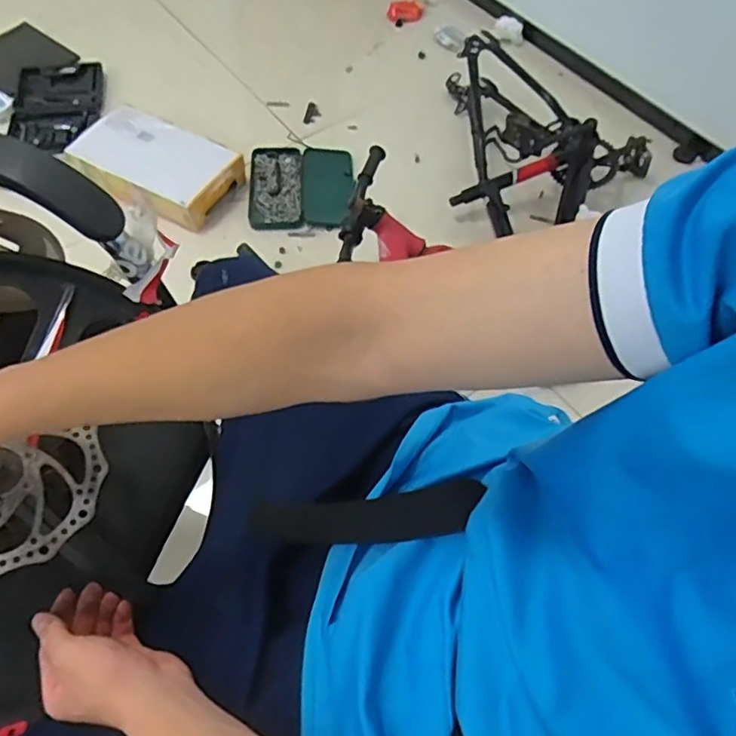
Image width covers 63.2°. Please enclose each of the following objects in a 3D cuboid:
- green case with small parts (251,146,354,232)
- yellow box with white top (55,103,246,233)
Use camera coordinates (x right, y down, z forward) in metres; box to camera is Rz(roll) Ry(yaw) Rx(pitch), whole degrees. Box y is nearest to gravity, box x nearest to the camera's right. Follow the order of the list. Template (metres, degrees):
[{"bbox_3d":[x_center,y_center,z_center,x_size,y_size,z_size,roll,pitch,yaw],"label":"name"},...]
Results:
[{"bbox_3d":[-0.160,-0.432,1.425,0.242,0.037,0.269,0,59,-2],"label":"green case with small parts"},{"bbox_3d":[-0.492,-0.473,1.381,0.365,0.112,0.200,25,61,12],"label":"yellow box with white top"}]

